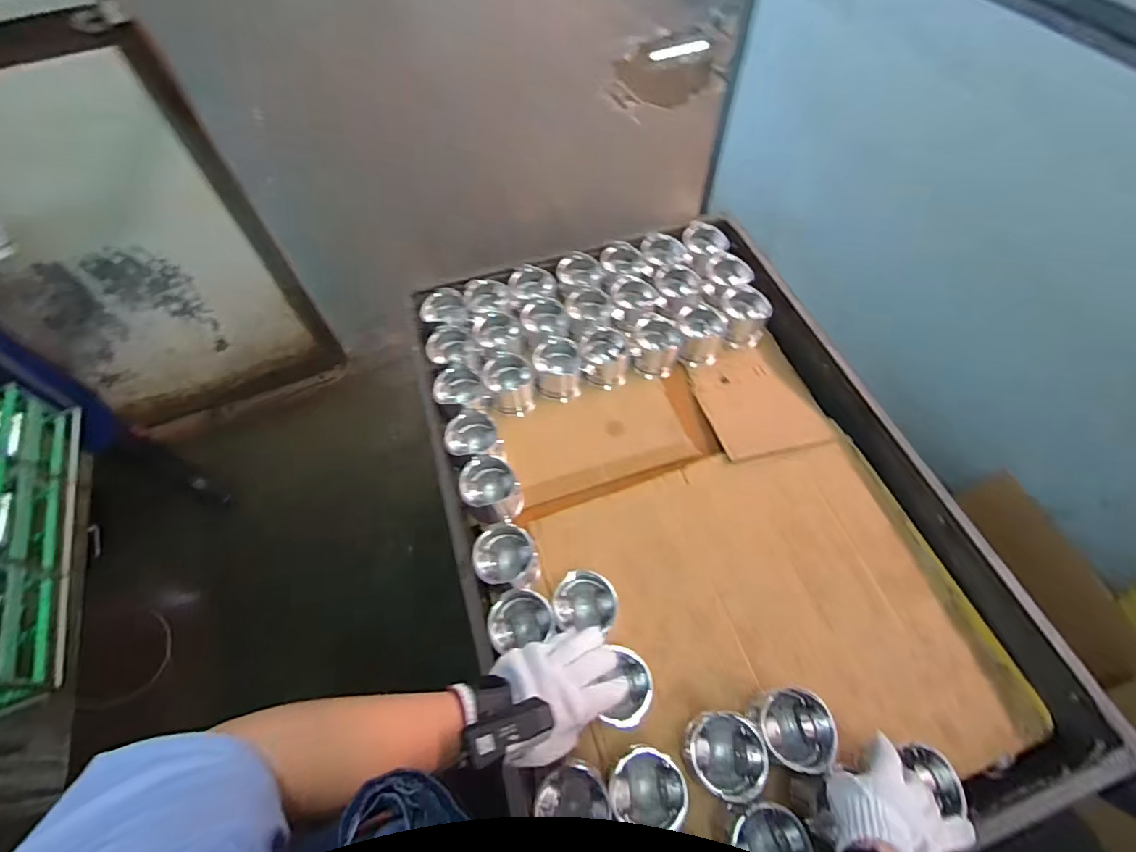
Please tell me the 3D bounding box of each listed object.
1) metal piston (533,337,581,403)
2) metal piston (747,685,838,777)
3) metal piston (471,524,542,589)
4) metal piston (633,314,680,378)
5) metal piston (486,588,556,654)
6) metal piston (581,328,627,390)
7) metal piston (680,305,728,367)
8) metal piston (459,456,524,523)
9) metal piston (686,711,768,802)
[{"bbox_3d":[-0.019,-0.103,0.969,0.082,0.110,0.072,-5,58,-2],"label":"metal piston"},{"bbox_3d":[0.283,0.384,0.647,0.084,0.064,0.090,-1,58,1],"label":"metal piston"},{"bbox_3d":[-0.092,0.200,0.767,0.092,0.083,0.100,-12,59,-5],"label":"metal piston"},{"bbox_3d":[0.170,-0.152,0.987,0.081,0.094,0.071,14,60,10],"label":"metal piston"},{"bbox_3d":[-0.066,0.279,0.727,0.091,0.066,0.080,-16,59,-8],"label":"metal piston"},{"bbox_3d":[0.069,-0.125,0.978,0.084,0.101,0.070,-1,58,1],"label":"metal piston"},{"bbox_3d":[0.259,-0.173,0.992,0.090,0.089,0.091,12,59,9],"label":"metal piston"},{"bbox_3d":[-0.126,0.102,0.831,0.088,0.087,0.085,-1,58,1],"label":"metal piston"},{"bbox_3d":[0.194,0.409,0.643,0.087,0.058,0.092,-1,58,1],"label":"metal piston"}]

